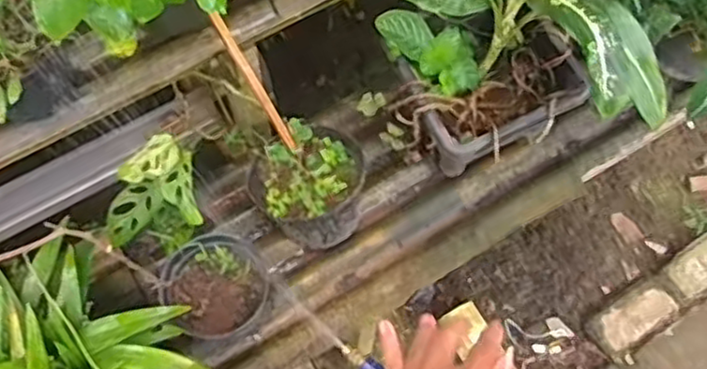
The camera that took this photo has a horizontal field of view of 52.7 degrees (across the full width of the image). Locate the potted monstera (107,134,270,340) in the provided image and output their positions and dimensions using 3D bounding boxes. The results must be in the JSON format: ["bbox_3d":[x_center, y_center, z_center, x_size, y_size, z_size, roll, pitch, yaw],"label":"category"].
[{"bbox_3d":[-0.242,0.098,1.047,0.149,0.195,0.265,-33,70,-13],"label":"potted monstera"}]

